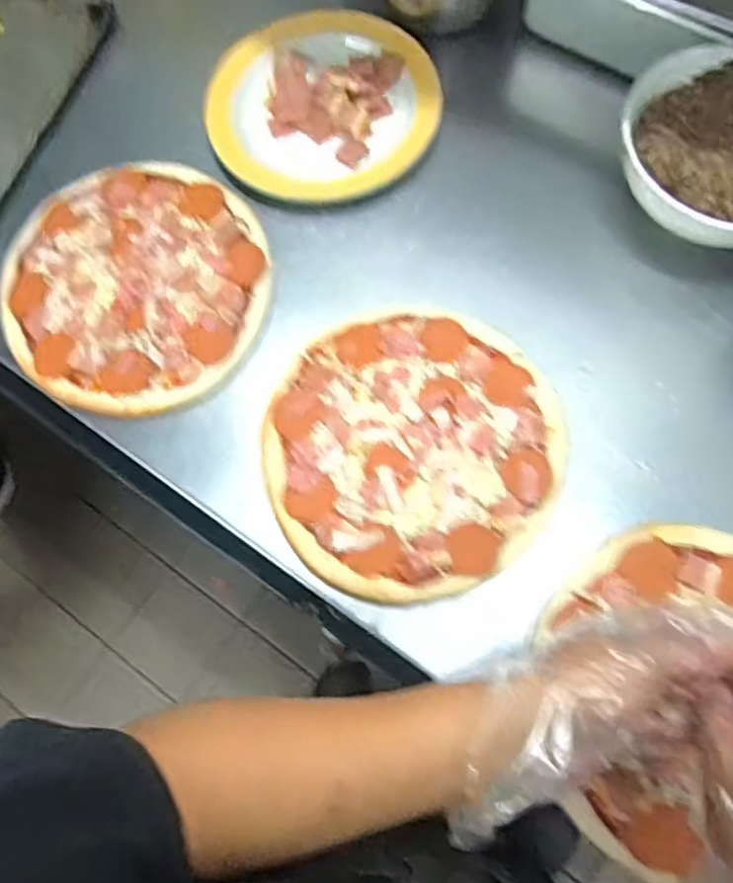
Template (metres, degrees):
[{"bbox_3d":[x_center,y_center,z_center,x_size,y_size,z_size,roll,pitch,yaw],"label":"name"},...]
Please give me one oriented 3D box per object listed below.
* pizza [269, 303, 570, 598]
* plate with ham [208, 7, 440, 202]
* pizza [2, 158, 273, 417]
[{"bbox_3d":[0.041,0.004,0.555,0.244,0.033,0.243,-1,71,2],"label":"pizza"},{"bbox_3d":[-0.049,-0.356,0.671,0.243,0.029,0.213,25,74,10],"label":"plate with ham"},{"bbox_3d":[-0.224,-0.155,0.621,0.257,0.030,0.245,-1,71,2],"label":"pizza"}]

